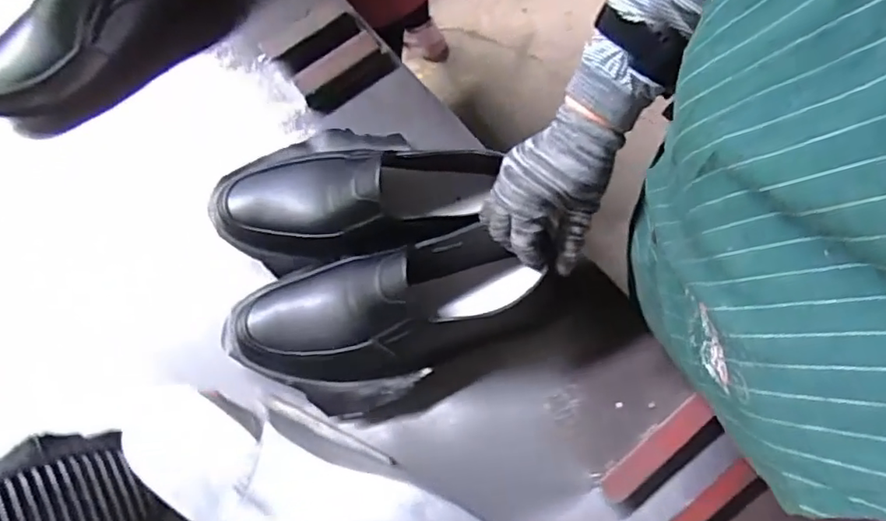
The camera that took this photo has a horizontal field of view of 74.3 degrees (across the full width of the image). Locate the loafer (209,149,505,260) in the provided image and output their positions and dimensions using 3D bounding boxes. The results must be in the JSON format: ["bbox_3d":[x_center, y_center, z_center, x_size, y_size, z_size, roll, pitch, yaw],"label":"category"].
[{"bbox_3d":[-0.091,-0.060,0.551,0.266,0.085,0.099,-8,75,-1],"label":"loafer"}]

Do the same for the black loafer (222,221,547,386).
[{"bbox_3d":[-0.063,0.043,0.518,0.267,0.083,0.114,-12,75,-6],"label":"black loafer"}]

